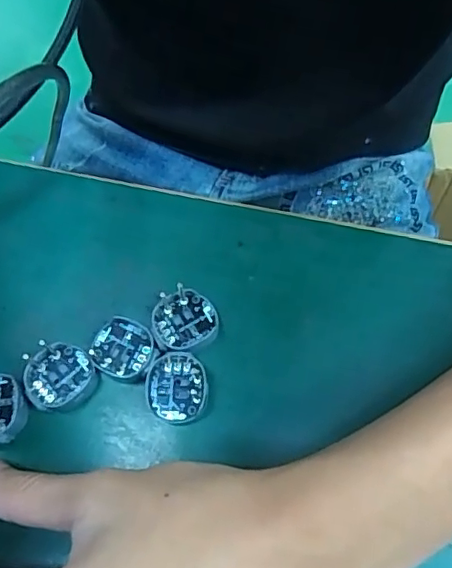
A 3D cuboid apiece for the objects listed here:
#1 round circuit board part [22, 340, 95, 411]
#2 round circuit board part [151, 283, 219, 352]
[{"bbox_3d":[-0.070,0.040,0.238,0.029,0.008,0.027,-1,69,1],"label":"round circuit board part"},{"bbox_3d":[-0.018,0.016,0.245,0.026,0.007,0.028,-1,69,1],"label":"round circuit board part"}]

